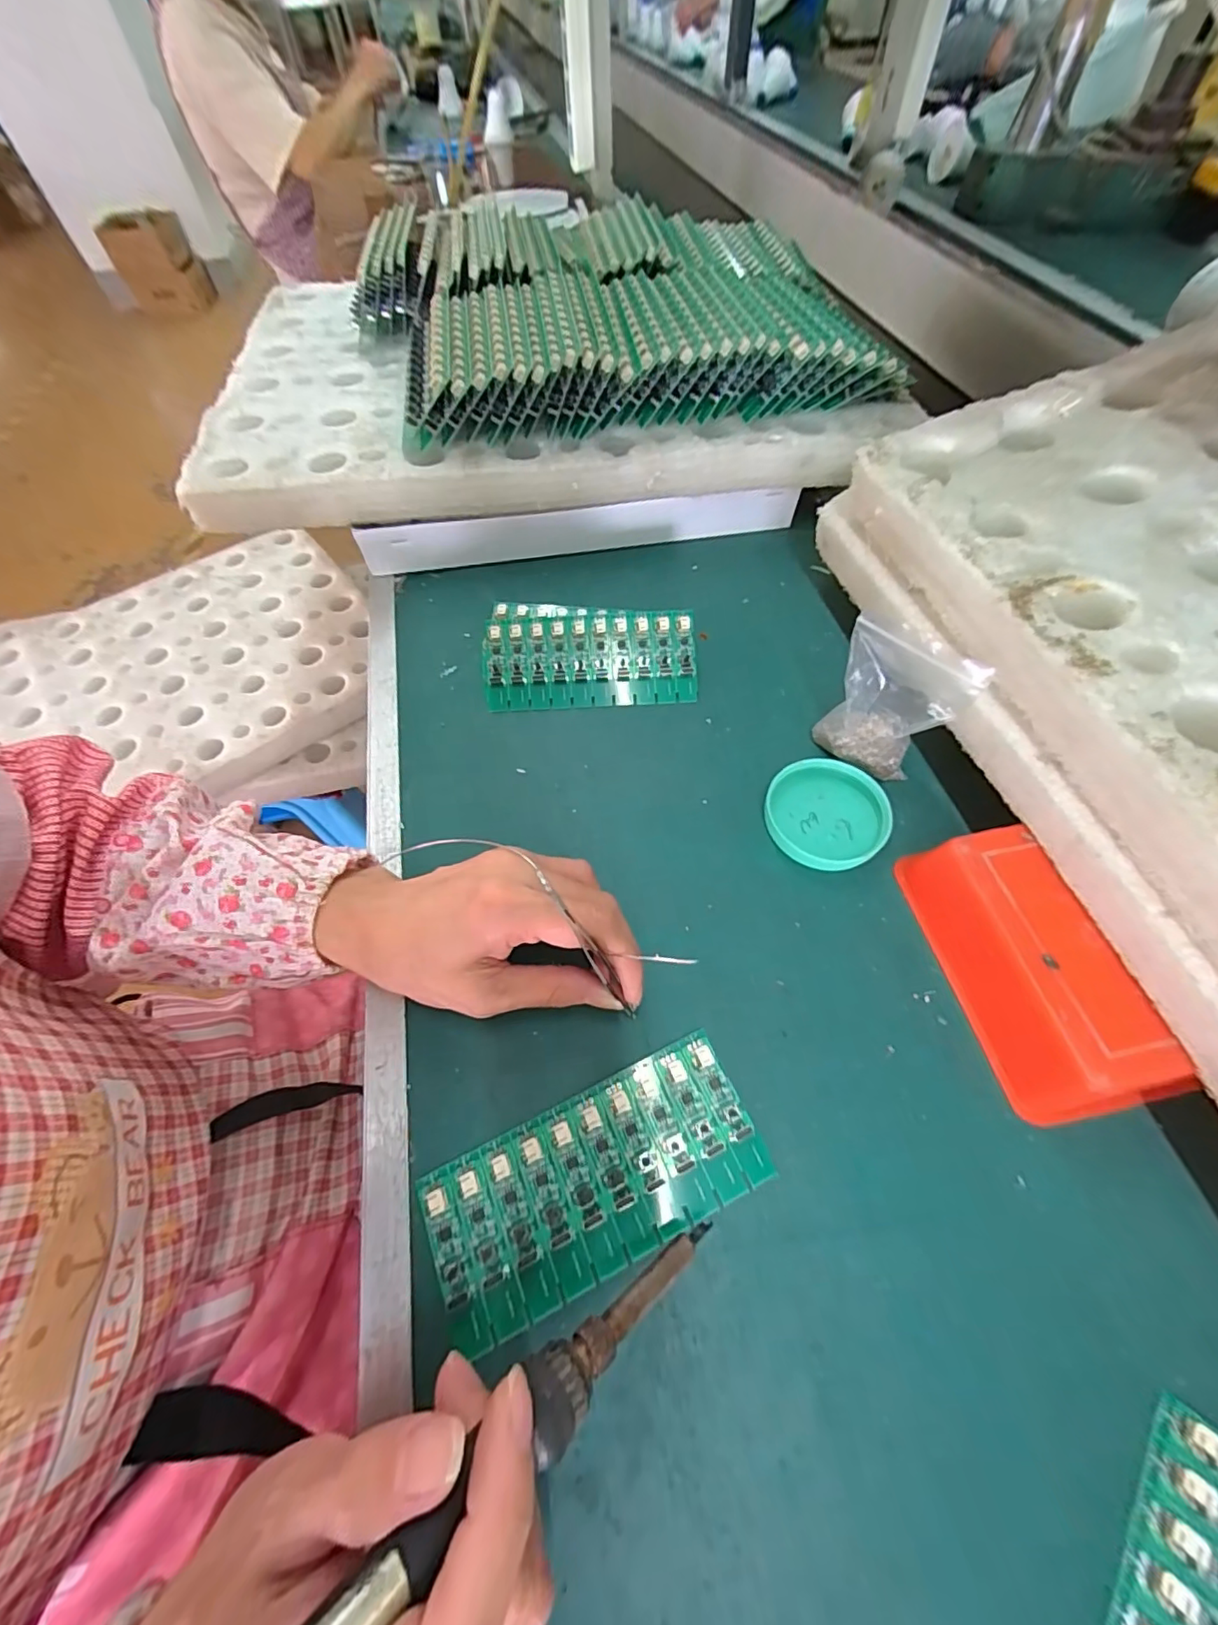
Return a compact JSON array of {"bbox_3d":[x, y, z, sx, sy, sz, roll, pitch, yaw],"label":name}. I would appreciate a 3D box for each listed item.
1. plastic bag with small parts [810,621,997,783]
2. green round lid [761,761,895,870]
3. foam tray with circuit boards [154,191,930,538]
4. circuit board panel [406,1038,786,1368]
[{"bbox_3d":[0.152,-0.059,0.304,0.029,0.082,0.066,-40,65,-18],"label":"plastic bag with small parts"},{"bbox_3d":[0.125,0.000,0.314,0.064,0.013,0.065,-1,60,3],"label":"green round lid"},{"bbox_3d":[-0.051,-0.388,0.460,0.530,0.079,0.326,-7,60,-1],"label":"foam tray with circuit boards"},{"bbox_3d":[-0.006,0.154,0.230,0.139,0.006,0.063,-22,62,-11],"label":"circuit board panel"}]

